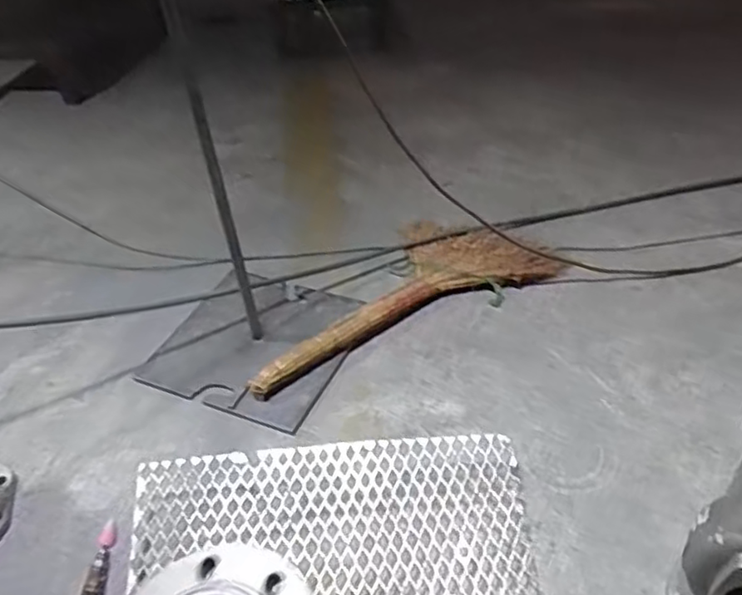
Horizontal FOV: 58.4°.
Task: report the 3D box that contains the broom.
[{"bbox_3d":[0.036,-0.029,1.347,0.674,0.079,0.288,-23,45,-17],"label":"broom"}]

